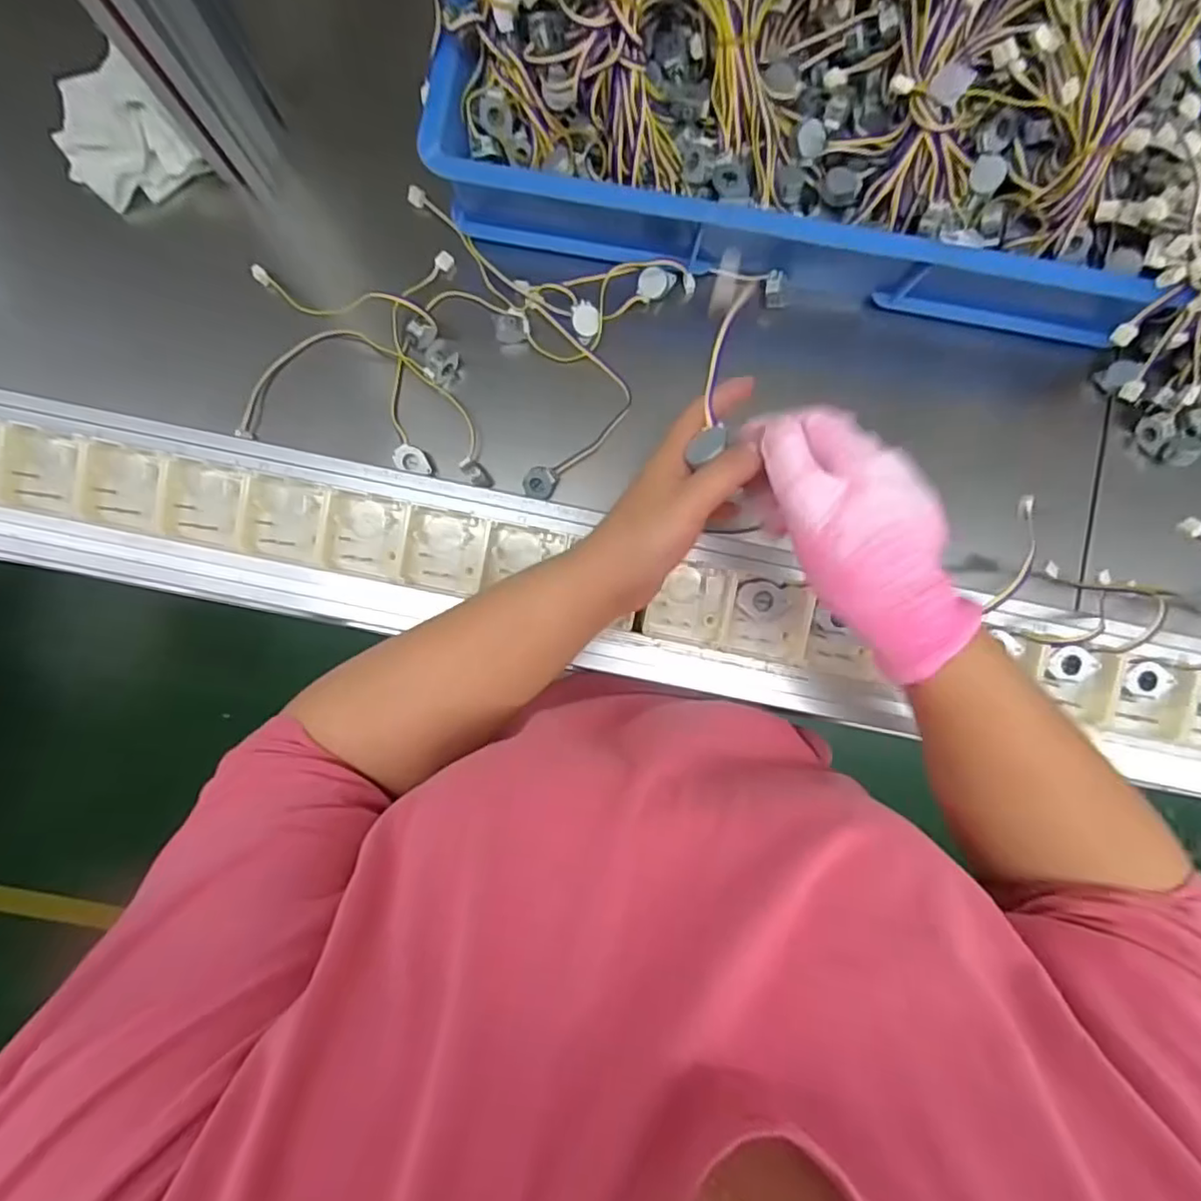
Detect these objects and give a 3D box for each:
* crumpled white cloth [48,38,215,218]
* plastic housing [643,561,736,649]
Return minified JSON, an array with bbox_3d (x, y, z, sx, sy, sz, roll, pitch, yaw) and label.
[{"bbox_3d":[-0.406,-0.393,0.517,0.101,0.047,0.138,-38,89,-2],"label":"crumpled white cloth"},{"bbox_3d":[0.057,0.001,0.400,0.051,0.011,0.051,11,87,-1],"label":"plastic housing"}]

